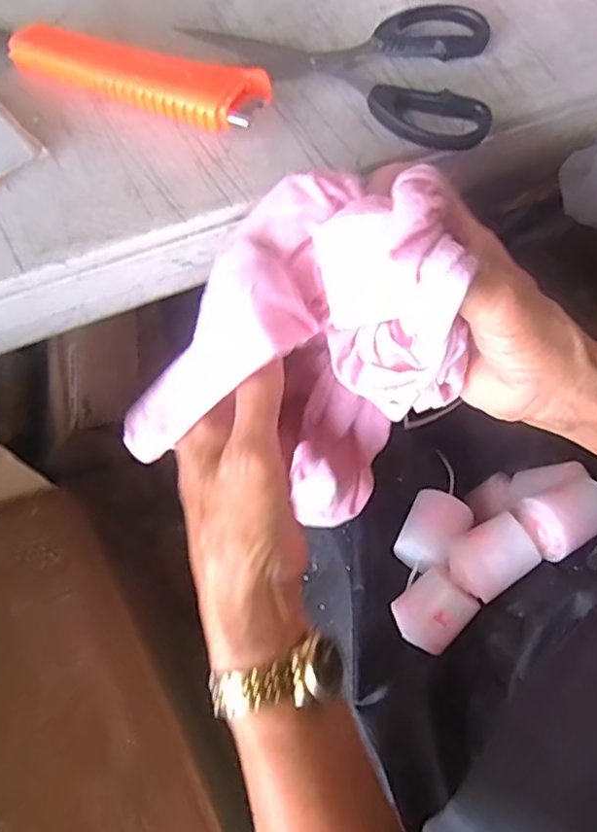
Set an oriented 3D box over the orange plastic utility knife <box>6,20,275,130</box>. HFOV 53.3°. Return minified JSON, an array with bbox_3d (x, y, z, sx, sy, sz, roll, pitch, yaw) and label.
[{"bbox_3d":[-0.081,-0.171,0.301,0.132,0.024,0.032,22,70,6],"label":"orange plastic utility knife"}]

